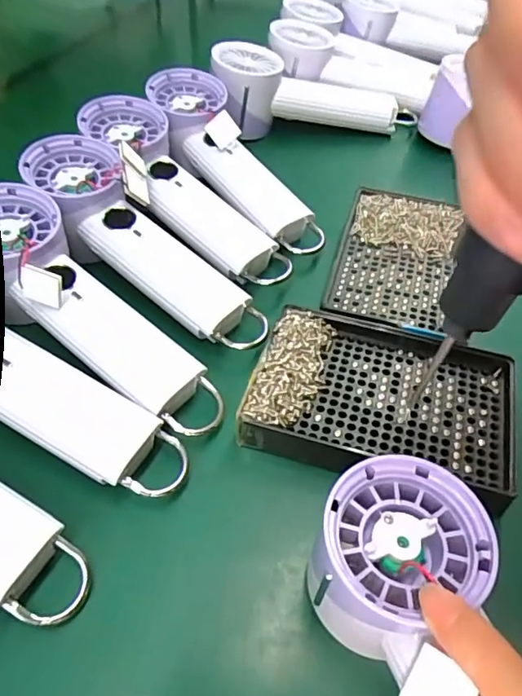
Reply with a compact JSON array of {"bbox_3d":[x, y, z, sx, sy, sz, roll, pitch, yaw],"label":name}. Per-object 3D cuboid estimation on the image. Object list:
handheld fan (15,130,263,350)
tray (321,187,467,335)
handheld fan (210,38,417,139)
[{"bbox_3d":[-0.075,-0.066,0.340,0.197,0.040,0.059,43,59,13],"label":"handheld fan"},{"bbox_3d":[0.092,-0.063,0.361,0.078,0.016,0.131,15,51,10],"label":"tray"},{"bbox_3d":[0.048,-0.222,0.488,0.195,0.061,0.057,7,48,-14],"label":"handheld fan"}]

